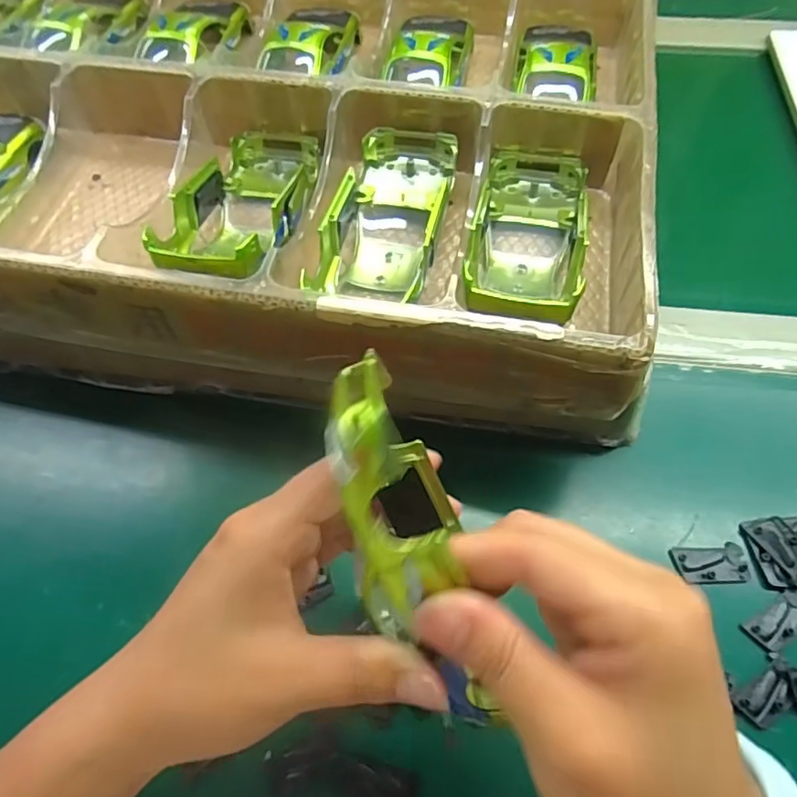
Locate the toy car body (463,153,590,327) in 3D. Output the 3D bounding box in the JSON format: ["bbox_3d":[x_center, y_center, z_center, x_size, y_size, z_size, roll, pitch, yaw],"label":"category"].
[{"bbox_3d":[0.069,-0.088,0.302,0.059,0.027,0.107,10,62,7],"label":"toy car body"}]

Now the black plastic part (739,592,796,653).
[{"bbox_3d":[0.177,0.103,0.266,0.034,0.004,0.015,-27,64,-13],"label":"black plastic part"}]

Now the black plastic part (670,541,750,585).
[{"bbox_3d":[0.152,0.080,0.281,0.034,0.004,0.019,-3,61,0],"label":"black plastic part"}]

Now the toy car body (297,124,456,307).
[{"bbox_3d":[-0.006,-0.094,0.306,0.057,0.029,0.110,9,62,7],"label":"toy car body"}]

